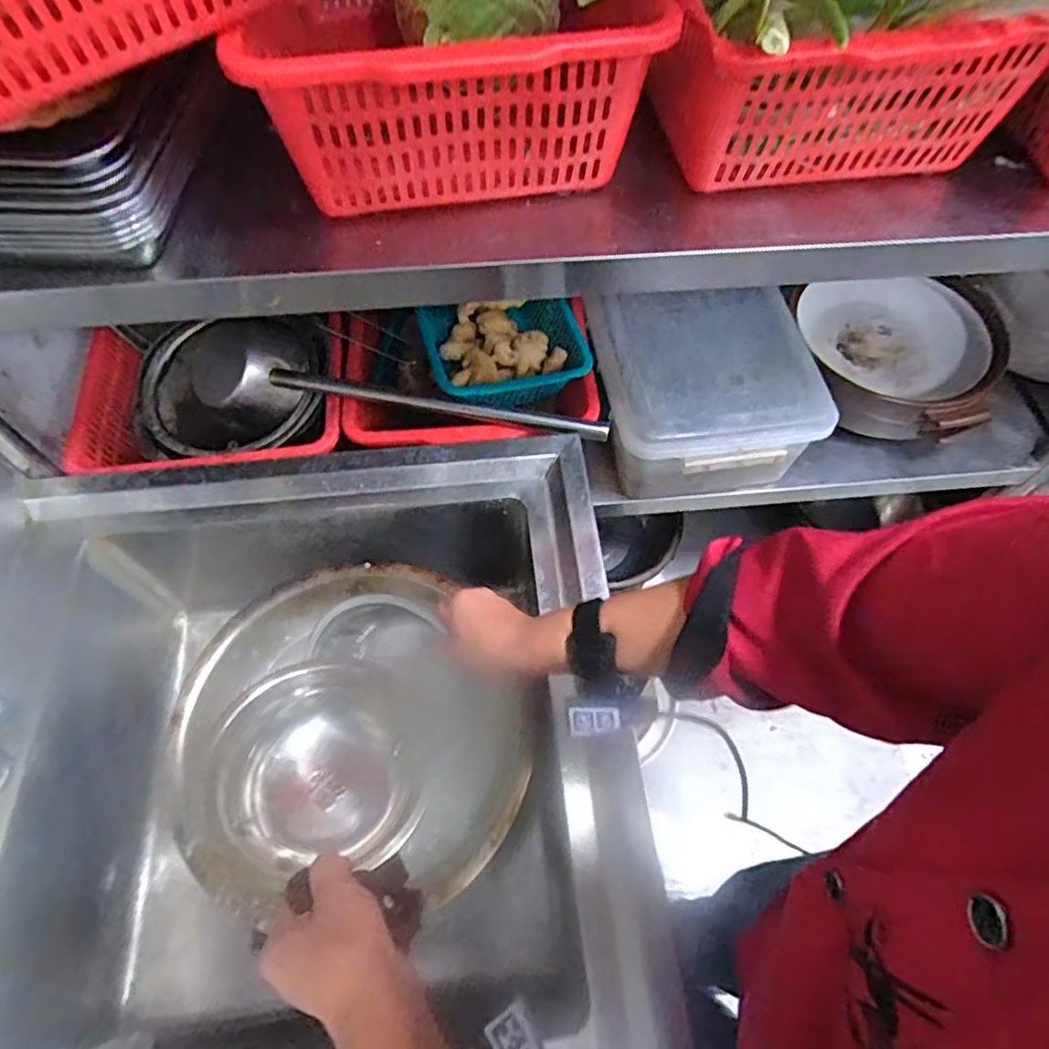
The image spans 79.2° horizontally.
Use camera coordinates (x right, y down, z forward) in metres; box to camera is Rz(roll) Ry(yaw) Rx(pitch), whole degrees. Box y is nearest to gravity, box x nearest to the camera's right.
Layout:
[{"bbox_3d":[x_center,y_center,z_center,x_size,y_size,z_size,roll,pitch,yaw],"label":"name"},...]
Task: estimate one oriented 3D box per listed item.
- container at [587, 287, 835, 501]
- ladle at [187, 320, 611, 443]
[{"bbox_3d":[0.266,-0.173,0.930,0.306,0.151,0.259,-7,61,-4],"label":"container"},{"bbox_3d":[-0.173,-0.186,0.878,0.581,0.112,0.105,7,61,4],"label":"ladle"}]

